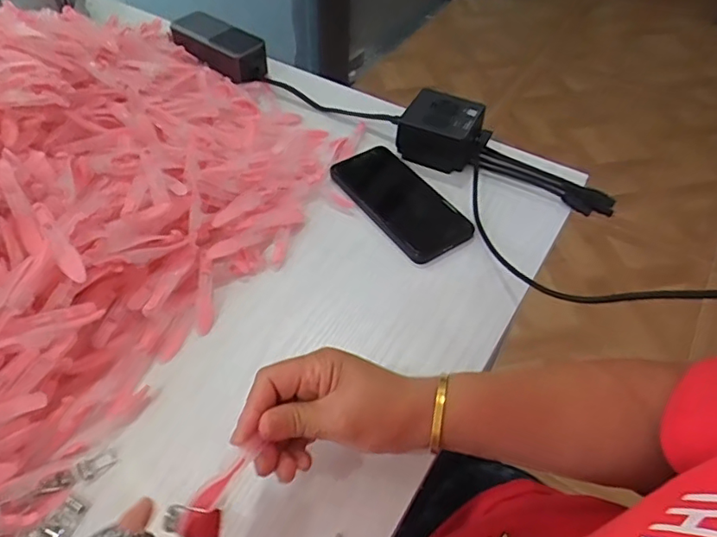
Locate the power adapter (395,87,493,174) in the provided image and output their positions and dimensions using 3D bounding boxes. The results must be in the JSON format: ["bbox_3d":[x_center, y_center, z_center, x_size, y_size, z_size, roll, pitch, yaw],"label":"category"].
[{"bbox_3d":[0.094,-0.150,0.582,0.088,0.049,0.076,19,51,13],"label":"power adapter"}]

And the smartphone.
[{"bbox_3d":[0.044,-0.070,0.547,0.080,0.012,0.151,-27,56,-23],"label":"smartphone"}]

